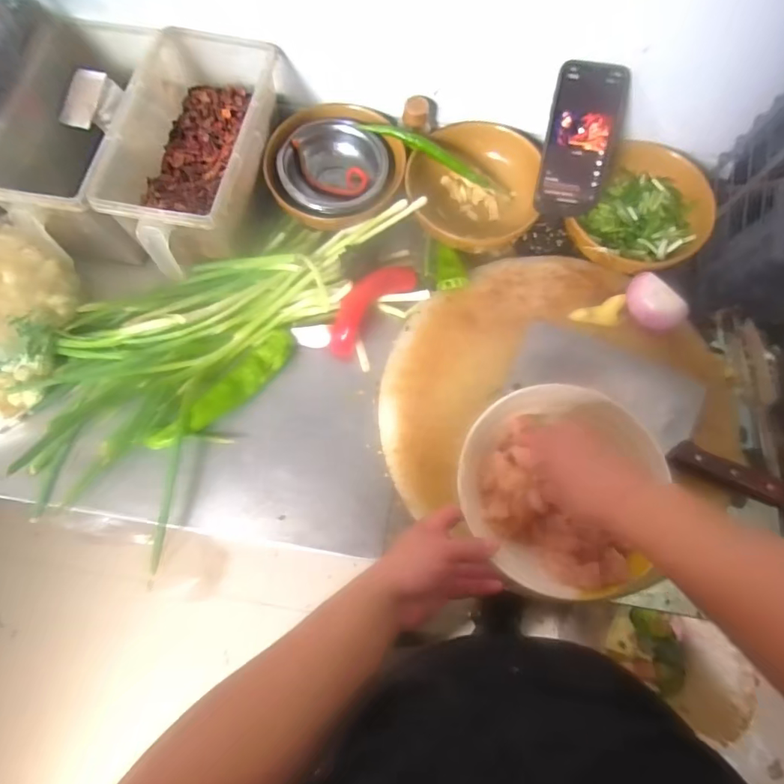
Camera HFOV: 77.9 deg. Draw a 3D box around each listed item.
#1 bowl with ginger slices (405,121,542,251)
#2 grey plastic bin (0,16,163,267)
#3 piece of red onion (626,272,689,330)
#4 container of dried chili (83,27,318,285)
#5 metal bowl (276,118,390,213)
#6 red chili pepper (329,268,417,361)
[{"bbox_3d":[0.107,-0.278,0.671,0.168,0.058,0.183,0,75,0],"label":"bowl with ginger slices"},{"bbox_3d":[-0.404,-0.327,0.645,0.164,0.138,0.310,7,76,1],"label":"grey plastic bin"},{"bbox_3d":[0.326,-0.107,0.610,0.076,0.038,0.050,42,79,10],"label":"piece of red onion"},{"bbox_3d":[-0.242,-0.303,0.619,0.171,0.098,0.307,9,76,2],"label":"container of dried chili"},{"bbox_3d":[-0.082,-0.306,0.679,0.145,0.043,0.137,0,75,0],"label":"metal bowl"},{"bbox_3d":[-0.033,-0.116,0.647,0.056,0.021,0.154,39,79,9],"label":"red chili pepper"}]

